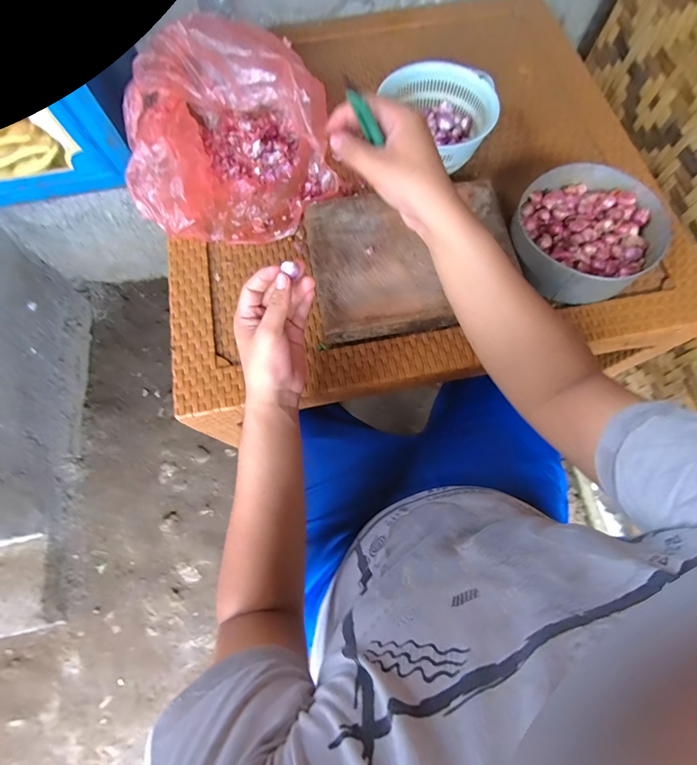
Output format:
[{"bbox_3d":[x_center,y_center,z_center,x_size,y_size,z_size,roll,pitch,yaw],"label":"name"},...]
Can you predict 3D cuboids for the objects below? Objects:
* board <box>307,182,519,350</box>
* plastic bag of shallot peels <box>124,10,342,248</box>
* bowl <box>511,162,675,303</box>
[{"bbox_3d":[0.091,-0.185,0.535,0.286,0.038,0.226,-11,72,-3],"label":"board"},{"bbox_3d":[-0.183,-0.377,0.556,0.298,0.122,0.293,-9,72,-2],"label":"plastic bag of shallot peels"},{"bbox_3d":[0.335,-0.214,0.526,0.194,0.058,0.191,0,71,1],"label":"bowl"}]

